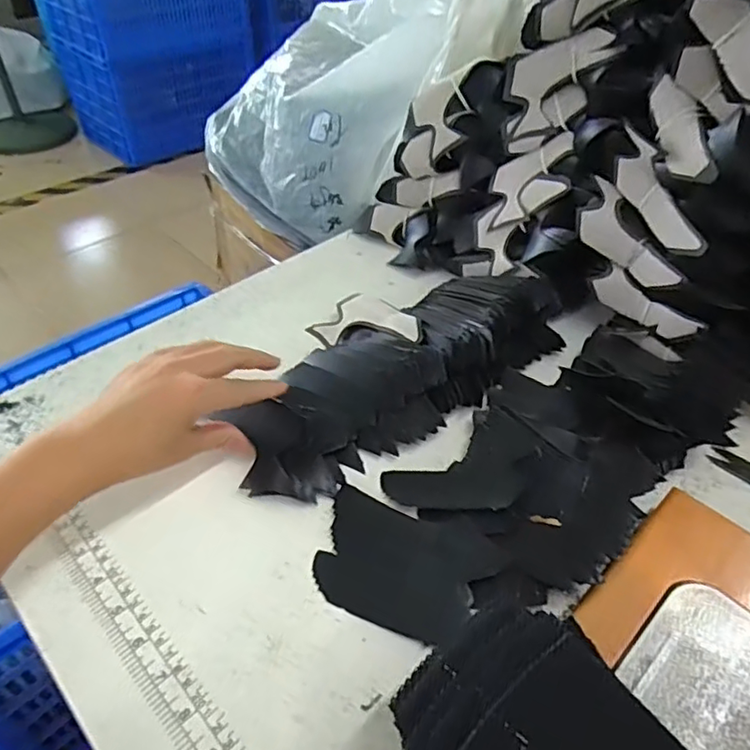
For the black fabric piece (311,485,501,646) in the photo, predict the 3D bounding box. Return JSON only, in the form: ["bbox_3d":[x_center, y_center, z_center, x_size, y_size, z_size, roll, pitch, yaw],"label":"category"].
[{"bbox_3d":[0.014,0.118,0.370,0.107,0.013,0.070,20,48,17],"label":"black fabric piece"}]

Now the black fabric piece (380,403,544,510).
[{"bbox_3d":[0.066,0.067,0.416,0.106,0.009,0.069,-34,51,-10],"label":"black fabric piece"}]

